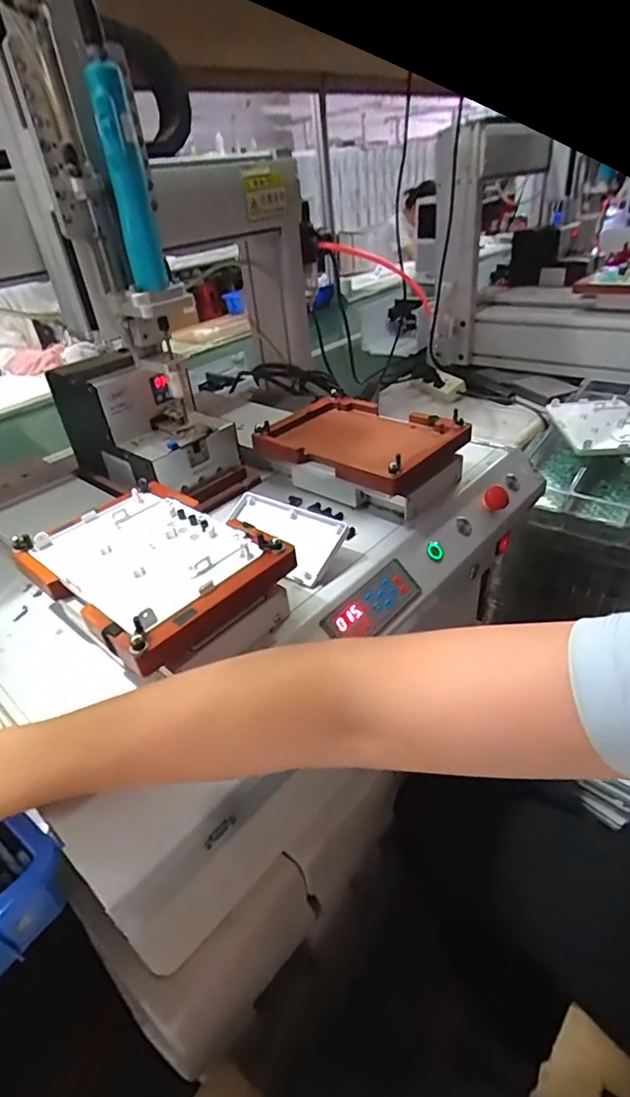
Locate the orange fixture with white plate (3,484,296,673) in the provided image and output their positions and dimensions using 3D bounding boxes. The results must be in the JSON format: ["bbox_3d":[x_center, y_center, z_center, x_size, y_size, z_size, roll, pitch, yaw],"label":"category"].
[{"bbox_3d":[-0.144,0.026,0.479,0.221,0.071,0.159,24,45,36],"label":"orange fixture with white plate"}]

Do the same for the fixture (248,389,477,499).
[{"bbox_3d":[0.056,-0.131,0.651,0.220,0.041,0.168,23,44,35],"label":"fixture"}]

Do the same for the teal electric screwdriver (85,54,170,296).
[{"bbox_3d":[-0.166,-0.321,0.469,0.031,0.161,0.027,-13,35,-11],"label":"teal electric screwdriver"}]

